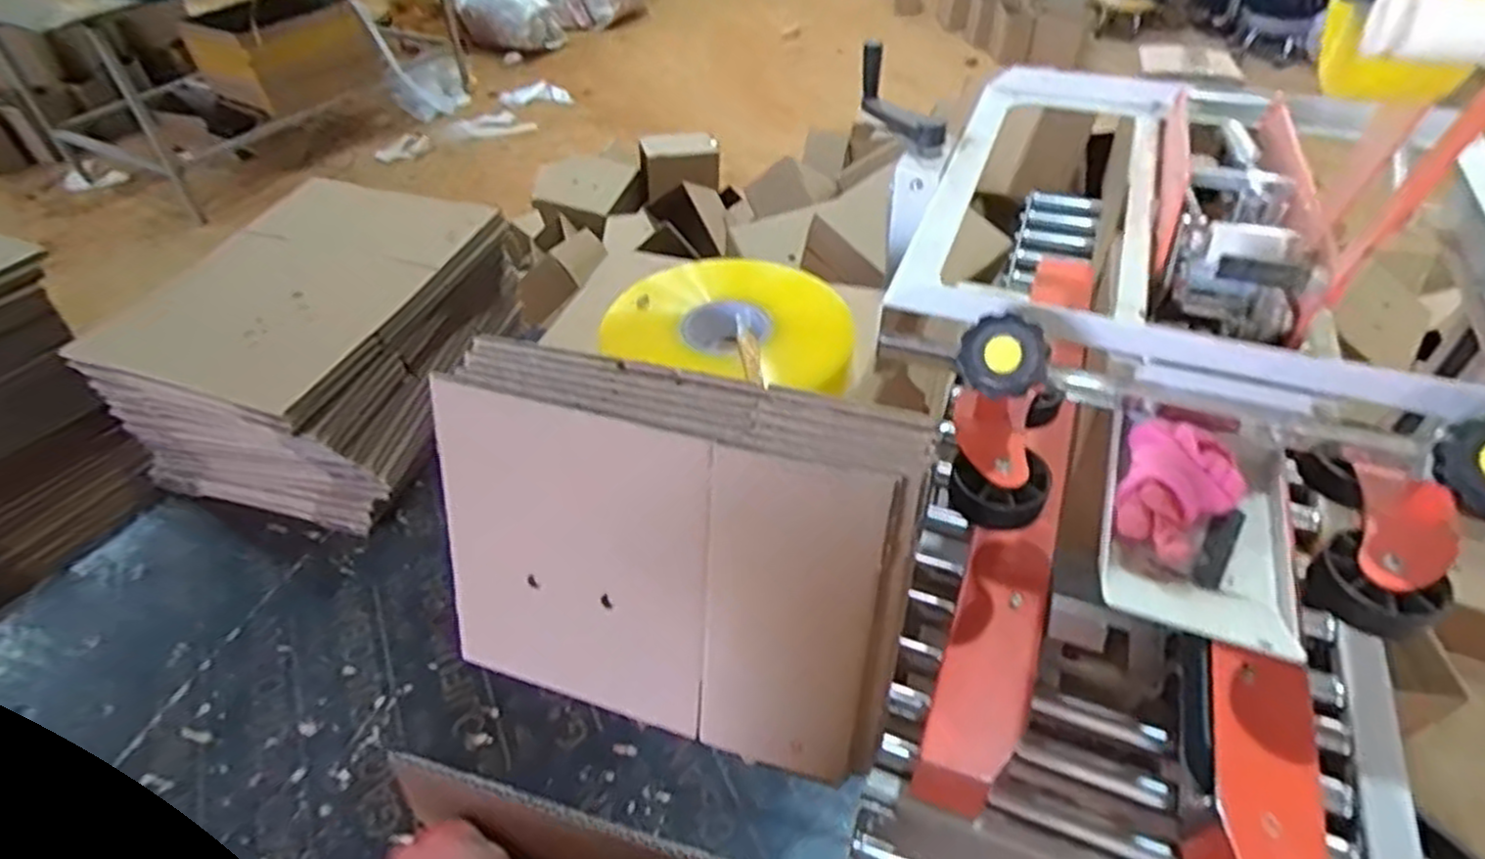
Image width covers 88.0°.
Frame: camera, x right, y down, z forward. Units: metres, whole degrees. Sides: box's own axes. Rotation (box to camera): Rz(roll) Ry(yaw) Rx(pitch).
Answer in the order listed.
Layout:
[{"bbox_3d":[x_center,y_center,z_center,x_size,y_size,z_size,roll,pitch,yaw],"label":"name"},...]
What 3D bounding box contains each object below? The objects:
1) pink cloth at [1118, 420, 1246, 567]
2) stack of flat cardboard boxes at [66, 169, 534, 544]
[{"bbox_3d":[0.324,0.044,0.584,0.089,0.046,0.105,32,54,29],"label":"pink cloth"},{"bbox_3d":[-0.525,-0.108,1.022,0.355,0.281,0.429,15,48,16],"label":"stack of flat cardboard boxes"}]

